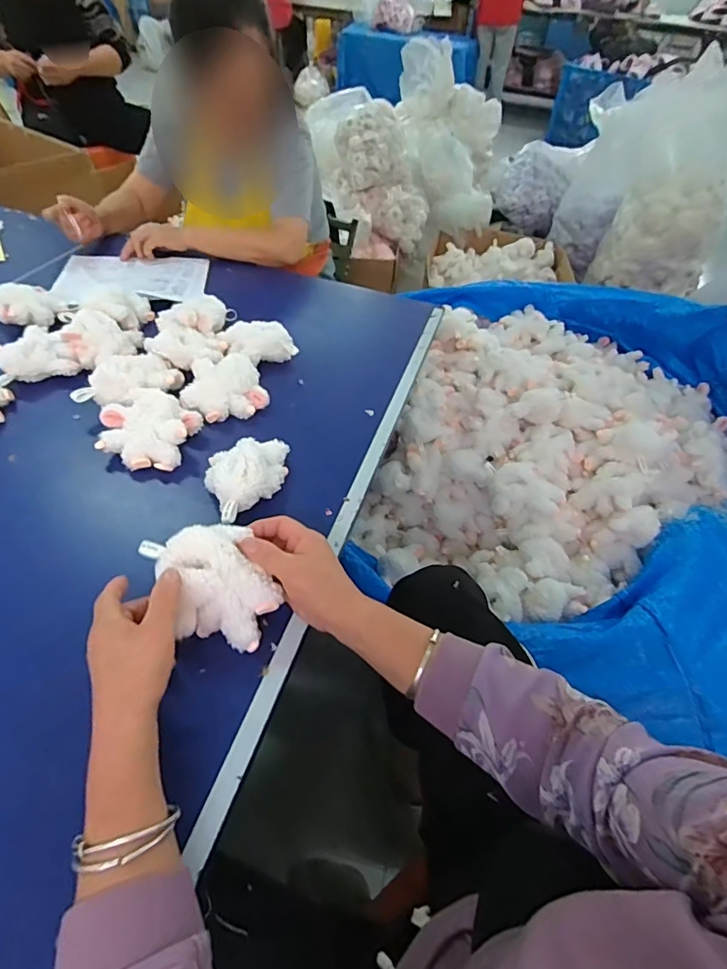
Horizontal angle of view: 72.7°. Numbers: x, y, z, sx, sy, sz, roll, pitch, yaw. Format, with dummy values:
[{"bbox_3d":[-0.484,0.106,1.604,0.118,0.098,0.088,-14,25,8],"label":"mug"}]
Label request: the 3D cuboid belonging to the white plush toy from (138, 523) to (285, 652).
[{"bbox_3d":[-0.141,0.092,0.472,0.092,0.066,0.123,-22,54,-24],"label":"white plush toy"}]

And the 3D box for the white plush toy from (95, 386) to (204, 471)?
[{"bbox_3d":[-0.287,-0.073,0.659,0.125,0.056,0.115,3,48,-4],"label":"white plush toy"}]

